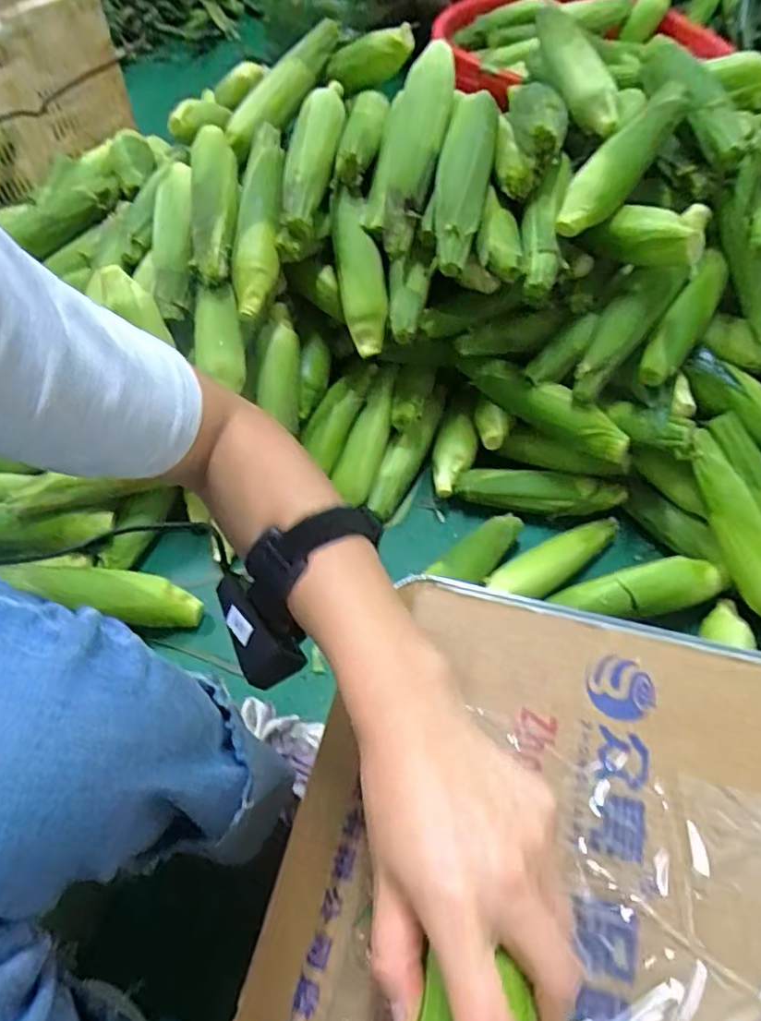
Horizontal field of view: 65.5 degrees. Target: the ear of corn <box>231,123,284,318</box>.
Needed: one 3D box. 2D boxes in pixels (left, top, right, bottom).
[{"bbox_3d":[-0.147,-0.352,0.706,0.056,0.045,0.256,3,79,6],"label":"ear of corn"}]

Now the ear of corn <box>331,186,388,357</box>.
[{"bbox_3d":[-0.026,-0.289,0.718,0.054,0.058,0.207,-11,89,-3],"label":"ear of corn"}]

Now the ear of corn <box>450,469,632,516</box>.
[{"bbox_3d":[0.201,-0.027,0.753,0.210,0.042,0.047,7,57,7],"label":"ear of corn"}]

